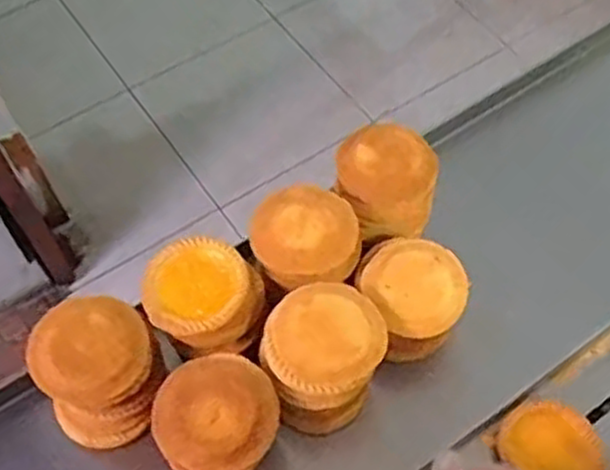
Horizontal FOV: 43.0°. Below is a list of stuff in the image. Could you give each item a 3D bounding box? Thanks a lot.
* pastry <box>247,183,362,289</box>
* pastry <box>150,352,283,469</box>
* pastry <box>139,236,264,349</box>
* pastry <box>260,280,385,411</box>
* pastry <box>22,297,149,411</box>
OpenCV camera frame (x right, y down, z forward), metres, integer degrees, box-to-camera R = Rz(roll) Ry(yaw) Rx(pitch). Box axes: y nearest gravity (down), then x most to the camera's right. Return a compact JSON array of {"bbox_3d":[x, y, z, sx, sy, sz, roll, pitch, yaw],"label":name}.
[{"bbox_3d":[-0.001,-0.002,0.524,0.071,0.023,0.071,0,59,0],"label":"pastry"},{"bbox_3d":[-0.052,0.111,0.475,0.074,0.019,0.072,-30,79,-31],"label":"pastry"},{"bbox_3d":[-0.071,0.039,0.521,0.075,0.022,0.072,0,59,0],"label":"pastry"},{"bbox_3d":[0.013,0.068,0.496,0.079,0.019,0.071,-39,66,-20],"label":"pastry"},{"bbox_3d":[-0.136,0.071,0.494,0.073,0.020,0.073,10,62,-19],"label":"pastry"}]

